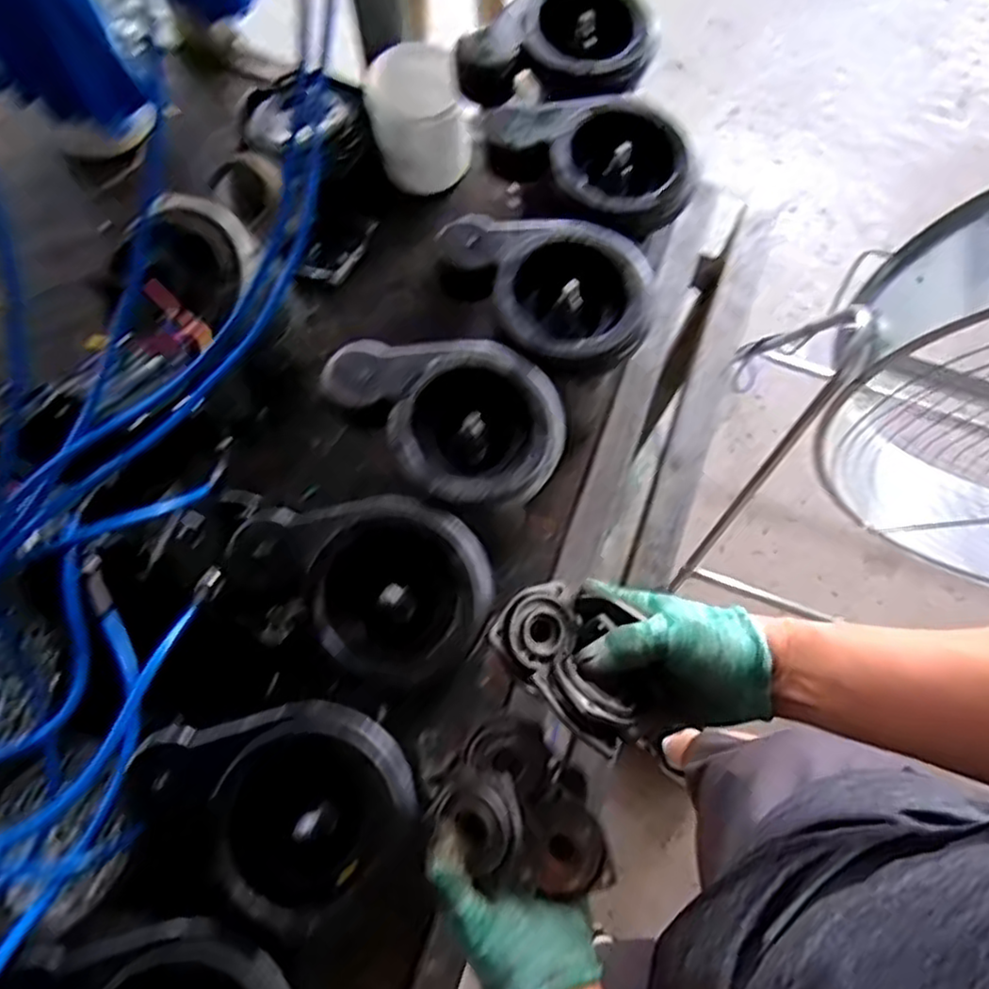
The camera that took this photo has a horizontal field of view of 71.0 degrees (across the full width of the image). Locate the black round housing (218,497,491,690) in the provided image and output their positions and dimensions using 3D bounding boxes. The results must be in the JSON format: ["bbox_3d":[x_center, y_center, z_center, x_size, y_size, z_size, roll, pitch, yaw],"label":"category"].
[{"bbox_3d":[-0.087,0.058,0.458,0.170,0.049,0.114,19,73,5],"label":"black round housing"}]

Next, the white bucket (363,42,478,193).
[{"bbox_3d":[-0.076,-0.381,0.705,0.096,0.091,0.099,0,73,-1],"label":"white bucket"}]

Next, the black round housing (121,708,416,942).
[{"bbox_3d":[-0.127,0.178,0.418,0.162,0.054,0.116,30,74,8],"label":"black round housing"}]

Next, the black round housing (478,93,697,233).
[{"bbox_3d":[0.079,-0.273,0.564,0.165,0.058,0.113,39,76,10],"label":"black round housing"}]

